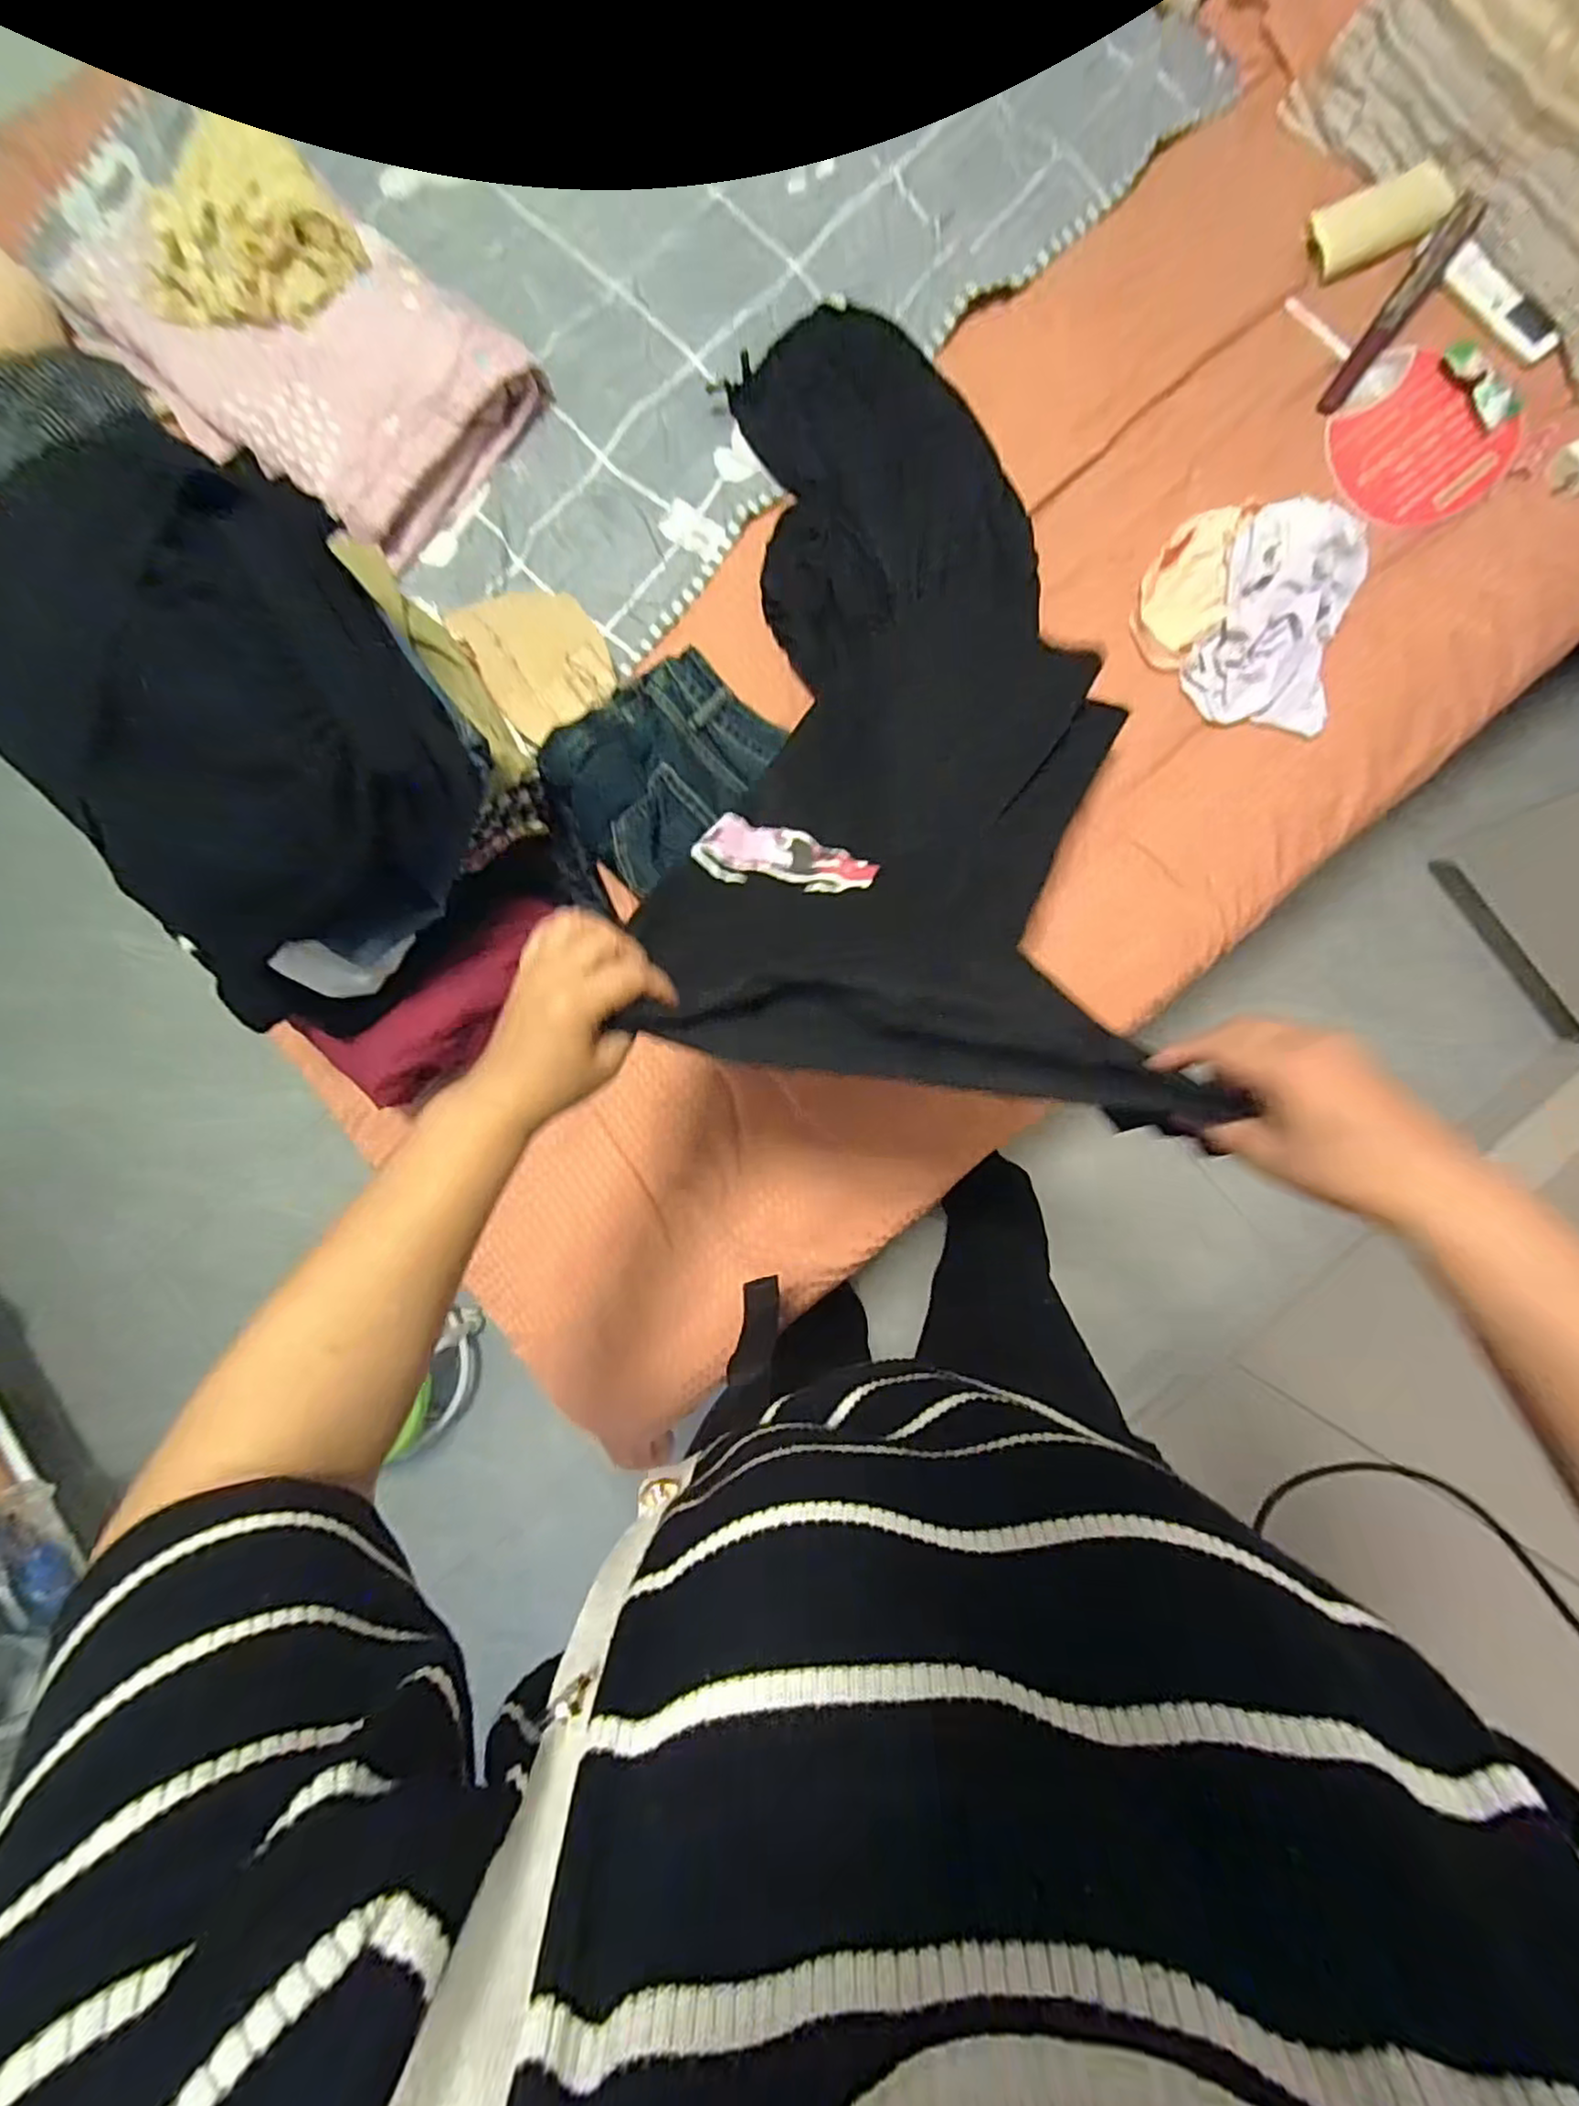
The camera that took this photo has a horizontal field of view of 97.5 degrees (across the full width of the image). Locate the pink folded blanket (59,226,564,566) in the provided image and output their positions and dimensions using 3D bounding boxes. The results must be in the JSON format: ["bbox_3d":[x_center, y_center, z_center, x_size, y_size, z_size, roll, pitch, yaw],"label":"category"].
[{"bbox_3d":[-0.546,-0.783,0.786,0.416,0.109,0.316,39,88,4],"label":"pink folded blanket"}]

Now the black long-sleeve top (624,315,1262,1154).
[{"bbox_3d":[0.117,-0.379,0.681,0.369,0.175,0.948,6,62,2],"label":"black long-sleeve top"}]

